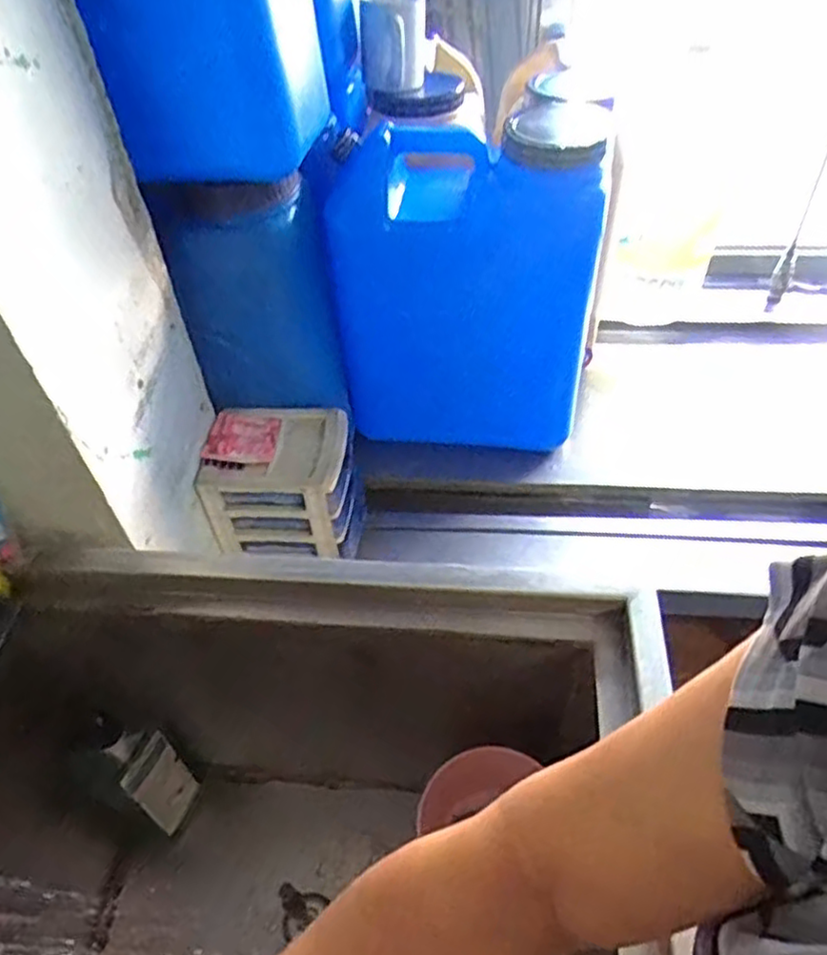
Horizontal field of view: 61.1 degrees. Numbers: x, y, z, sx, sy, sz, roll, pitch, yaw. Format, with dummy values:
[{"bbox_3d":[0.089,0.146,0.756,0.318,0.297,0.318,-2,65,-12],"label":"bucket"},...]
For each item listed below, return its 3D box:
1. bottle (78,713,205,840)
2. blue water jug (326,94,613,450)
[{"bbox_3d":[-0.298,0.330,0.796,0.064,0.216,0.069,-37,54,-26],"label":"bottle"},{"bbox_3d":[0.071,-0.260,0.945,0.327,0.406,0.187,-1,47,5],"label":"blue water jug"}]

